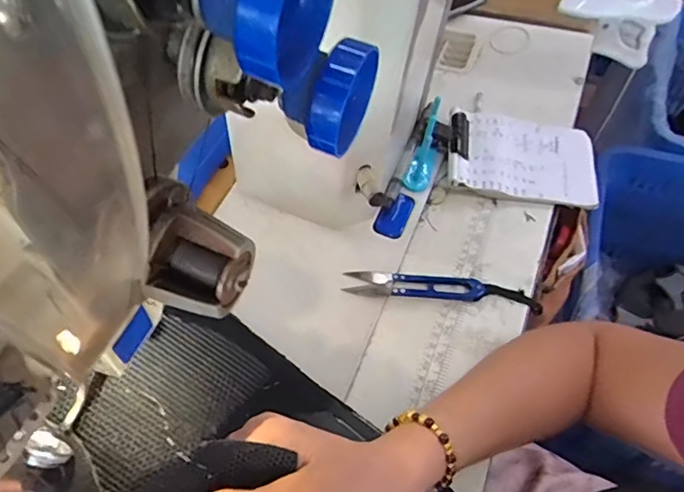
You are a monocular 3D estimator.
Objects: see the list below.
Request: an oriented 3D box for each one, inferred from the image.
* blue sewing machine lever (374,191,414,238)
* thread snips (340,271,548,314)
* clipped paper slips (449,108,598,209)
[{"bbox_3d":[0.052,-0.031,0.509,0.026,0.010,0.052,18,58,15],"label":"blue sewing machine lever"},{"bbox_3d":[0.089,0.037,0.455,0.167,0.007,0.028,5,55,7],"label":"thread snips"},{"bbox_3d":[0.184,-0.092,0.535,0.145,0.018,0.108,5,55,6],"label":"clipped paper slips"}]

